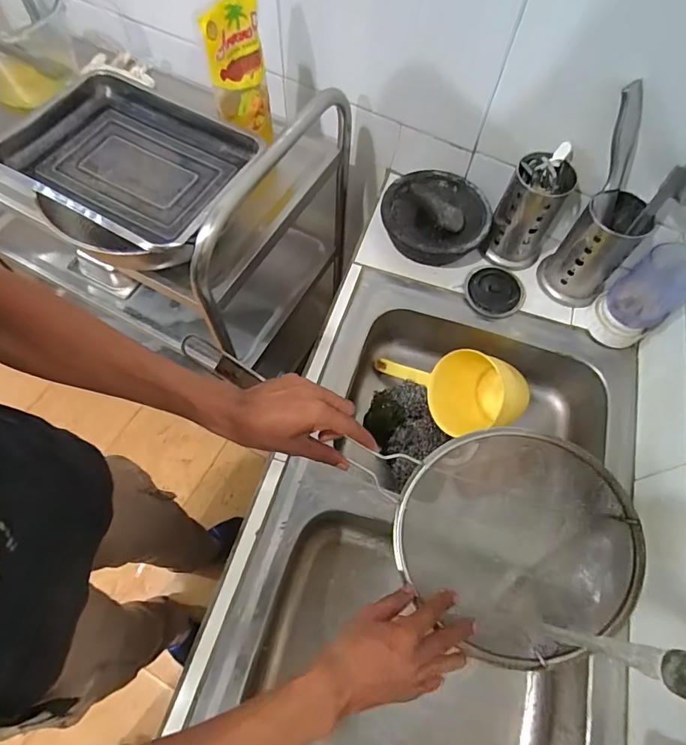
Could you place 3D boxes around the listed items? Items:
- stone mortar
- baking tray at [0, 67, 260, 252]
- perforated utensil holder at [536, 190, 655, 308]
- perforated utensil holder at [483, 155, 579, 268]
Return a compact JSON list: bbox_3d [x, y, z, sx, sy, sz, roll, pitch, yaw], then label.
[{"bbox_3d":[0.166,-0.276,0.818,0.184,0.078,0.176,1,65,-2],"label":"stone mortar"},{"bbox_3d":[-0.328,-0.328,0.682,0.366,0.042,0.266,28,67,11],"label":"baking tray"},{"bbox_3d":[0.411,-0.201,0.740,0.109,0.166,0.097,34,68,13],"label":"perforated utensil holder"},{"bbox_3d":[0.320,-0.276,0.763,0.105,0.185,0.105,30,67,11],"label":"perforated utensil holder"}]

